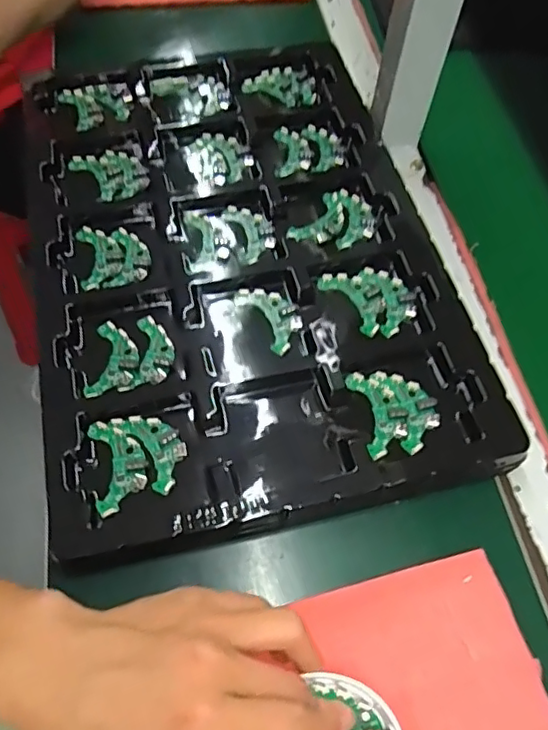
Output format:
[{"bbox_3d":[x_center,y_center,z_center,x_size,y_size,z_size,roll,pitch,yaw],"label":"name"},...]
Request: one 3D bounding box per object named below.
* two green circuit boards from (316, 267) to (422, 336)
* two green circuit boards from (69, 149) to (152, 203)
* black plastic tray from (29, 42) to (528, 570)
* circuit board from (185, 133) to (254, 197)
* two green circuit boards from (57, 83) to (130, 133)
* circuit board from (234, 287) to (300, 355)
[{"bbox_3d":[0.075,-0.054,0.449,0.052,0.007,0.067,-33,68,-20],"label":"two green circuit boards"},{"bbox_3d":[-0.139,-0.161,0.501,0.056,0.010,0.054,-20,64,-15],"label":"two green circuit boards"},{"bbox_3d":[-0.031,-0.096,0.469,0.301,0.030,0.450,-10,62,-10],"label":"black plastic tray"},{"bbox_3d":[-0.048,-0.179,0.511,0.053,0.004,0.064,-14,63,-12],"label":"circuit board"},{"bbox_3d":[-0.164,-0.240,0.545,0.057,0.011,0.054,-21,64,-15],"label":"two green circuit boards"},{"bbox_3d":[-0.002,-0.038,0.437,0.034,0.005,0.061,-30,67,-19],"label":"circuit board"}]

